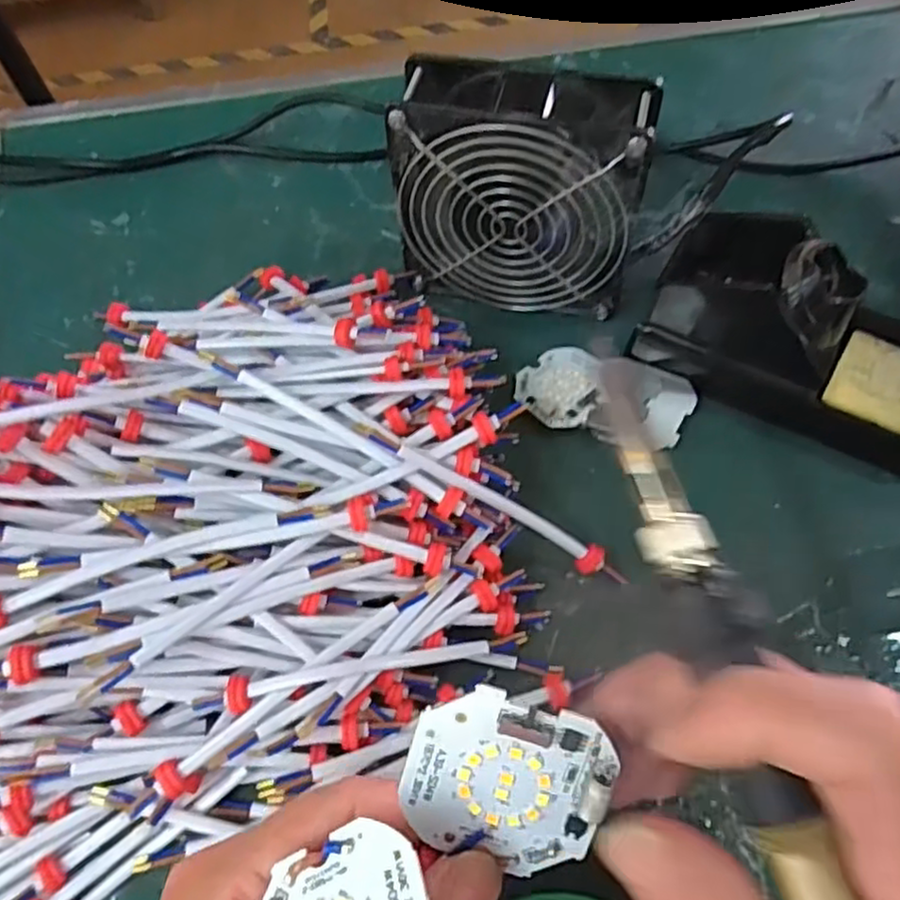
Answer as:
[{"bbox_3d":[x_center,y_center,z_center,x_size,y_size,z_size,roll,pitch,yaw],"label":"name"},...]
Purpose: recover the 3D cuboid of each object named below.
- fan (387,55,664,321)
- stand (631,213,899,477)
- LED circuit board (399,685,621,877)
[{"bbox_3d":[0.035,-0.125,0.356,0.118,0.117,0.048,12,62,10],"label":"fan"},{"bbox_3d":[0.175,-0.061,0.336,0.148,0.076,0.076,25,65,16],"label":"stand"},{"bbox_3d":[0.013,0.080,0.168,0.046,0.004,0.044,18,105,3],"label":"LED circuit board"}]

